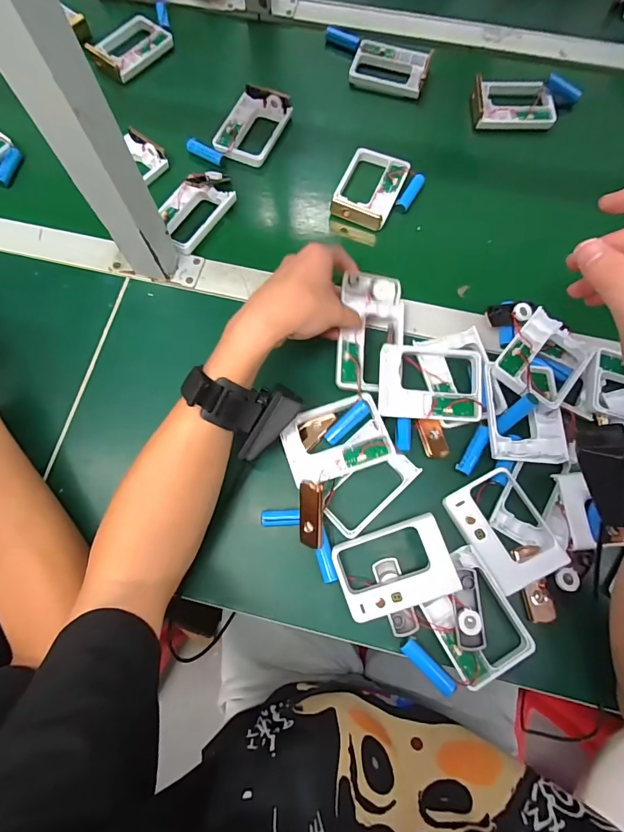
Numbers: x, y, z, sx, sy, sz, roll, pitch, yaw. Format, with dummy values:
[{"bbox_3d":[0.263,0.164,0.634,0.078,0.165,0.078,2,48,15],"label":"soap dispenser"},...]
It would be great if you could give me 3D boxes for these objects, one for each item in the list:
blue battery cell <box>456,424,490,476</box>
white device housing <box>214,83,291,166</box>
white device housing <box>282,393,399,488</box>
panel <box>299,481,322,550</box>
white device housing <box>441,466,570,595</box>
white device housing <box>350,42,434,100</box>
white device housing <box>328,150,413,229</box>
[{"bbox_3d":[0.151,0.031,0.385,0.013,0.015,0.049,29,77,10],"label":"blue battery cell"},{"bbox_3d":[-0.072,-0.358,0.510,0.069,0.023,0.108,22,76,9],"label":"white device housing"},{"bbox_3d":[0.022,0.023,0.381,0.094,0.023,0.067,-19,74,-3],"label":"white device housing"},{"bbox_3d":[0.000,0.086,0.357,0.021,0.005,0.055,2,96,14],"label":"panel"},{"bbox_3d":[0.166,0.100,0.362,0.060,0.014,0.093,-33,75,6],"label":"white device housing"},{"bbox_3d":[0.102,-0.453,0.539,0.097,0.023,0.065,14,75,7],"label":"white device housing"},{"bbox_3d":[0.067,-0.265,0.482,0.070,0.027,0.094,20,76,8],"label":"white device housing"}]

